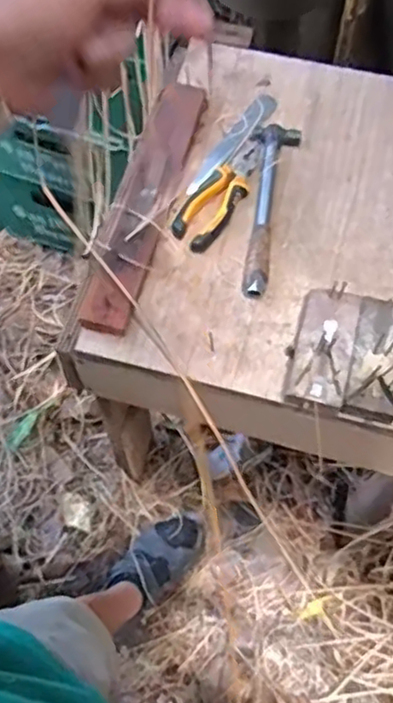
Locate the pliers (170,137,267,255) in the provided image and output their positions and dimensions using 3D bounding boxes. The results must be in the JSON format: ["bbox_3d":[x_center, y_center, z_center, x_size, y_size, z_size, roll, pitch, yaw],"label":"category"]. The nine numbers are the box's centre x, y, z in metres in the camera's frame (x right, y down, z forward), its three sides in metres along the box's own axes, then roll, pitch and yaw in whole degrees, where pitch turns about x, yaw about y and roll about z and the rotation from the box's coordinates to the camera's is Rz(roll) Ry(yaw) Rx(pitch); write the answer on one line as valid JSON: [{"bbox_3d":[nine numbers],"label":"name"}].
[{"bbox_3d":[0.030,-0.186,0.738,0.052,0.013,0.165,30,71,14],"label":"pliers"}]

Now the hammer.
[{"bbox_3d":[0.074,-0.170,0.735,0.055,0.023,0.232,12,68,7],"label":"hammer"}]

